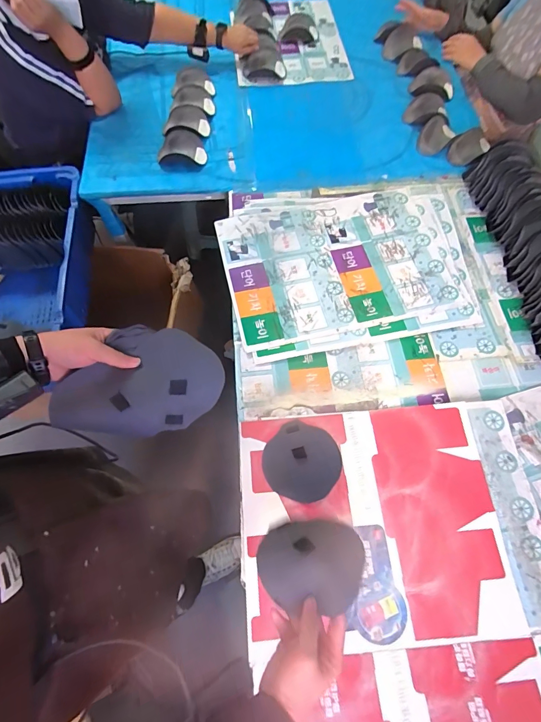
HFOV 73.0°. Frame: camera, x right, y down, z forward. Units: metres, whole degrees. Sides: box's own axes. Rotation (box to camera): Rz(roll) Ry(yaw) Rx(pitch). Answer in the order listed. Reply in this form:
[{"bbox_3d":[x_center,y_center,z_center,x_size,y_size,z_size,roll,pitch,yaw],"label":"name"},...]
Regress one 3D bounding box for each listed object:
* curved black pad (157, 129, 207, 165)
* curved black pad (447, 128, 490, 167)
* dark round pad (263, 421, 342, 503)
[{"bbox_3d":[-0.251,-0.610,1.047,0.138,0.039,0.124,6,65,1],"label":"curved black pad"},{"bbox_3d":[0.572,-0.614,1.052,0.141,0.042,0.086,-39,72,-18],"label":"curved black pad"},{"bbox_3d":[0.062,0.193,0.701,0.135,0.009,0.141,1,65,-2],"label":"dark round pad"}]

